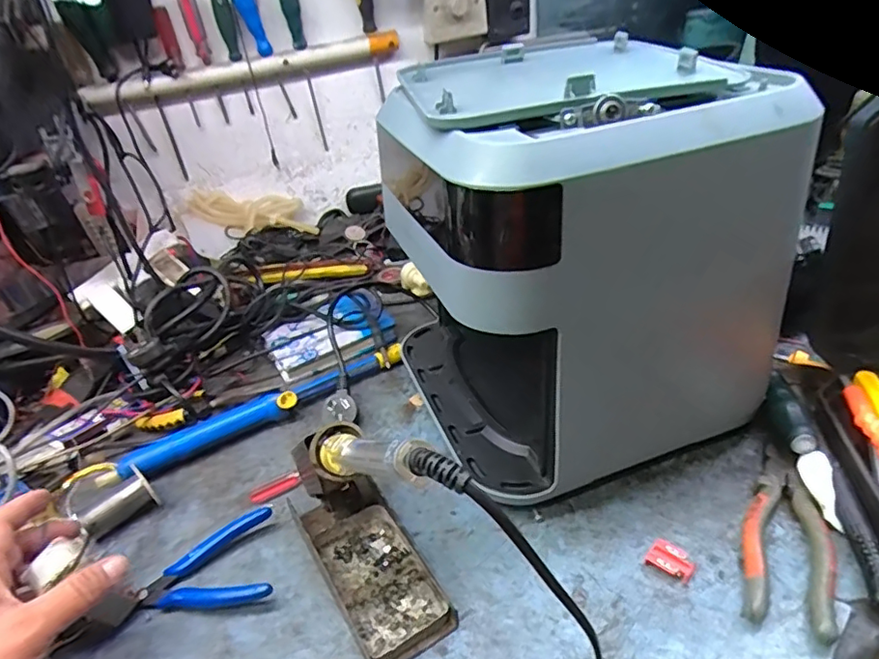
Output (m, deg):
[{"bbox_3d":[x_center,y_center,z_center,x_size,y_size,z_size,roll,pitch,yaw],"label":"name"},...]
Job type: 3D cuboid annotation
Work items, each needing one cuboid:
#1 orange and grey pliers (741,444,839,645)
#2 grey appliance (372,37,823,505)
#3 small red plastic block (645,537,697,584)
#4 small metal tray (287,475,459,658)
[{"bbox_3d":[0.261,0.150,0.431,0.057,0.017,0.158,9,37,23],"label":"orange and grey pliers"},{"bbox_3d":[0.107,-0.062,0.510,0.258,0.307,0.260,-16,34,-13],"label":"grey appliance"},{"bbox_3d":[0.172,0.171,0.424,0.031,0.013,0.021,22,44,37],"label":"small red plastic block"},{"bbox_3d":[-0.055,0.175,0.442,0.066,0.031,0.155,-23,36,-22],"label":"small metal tray"}]

